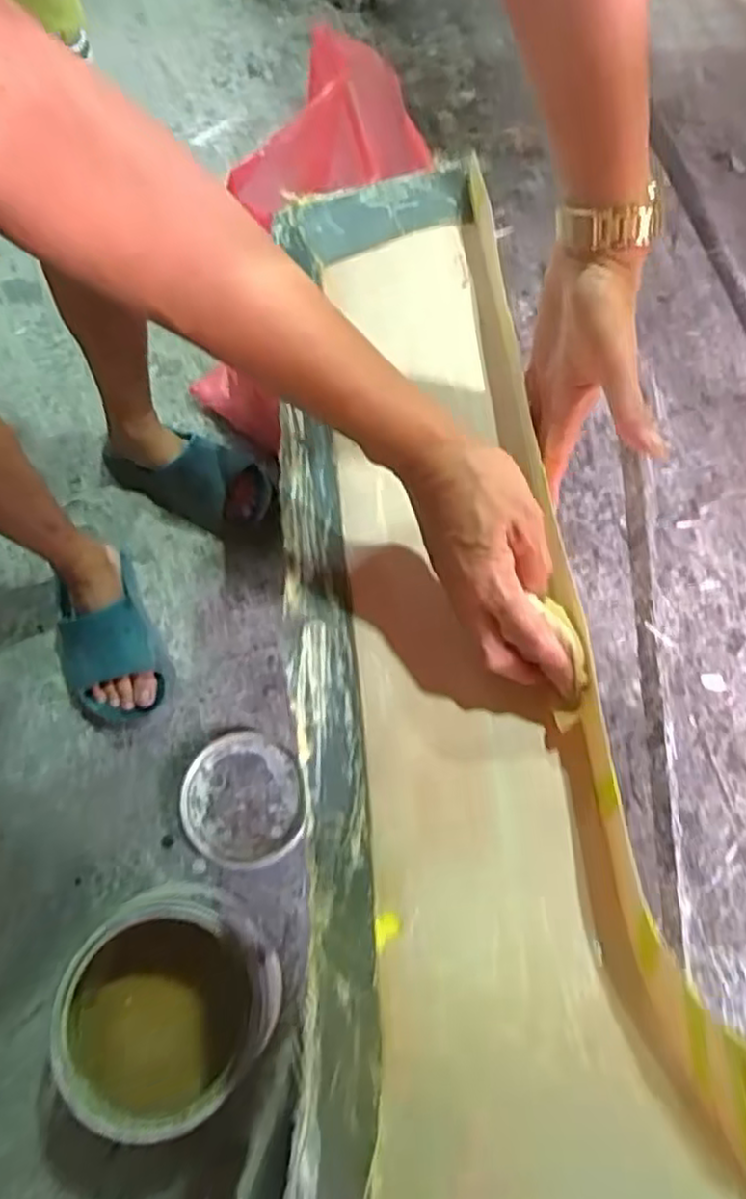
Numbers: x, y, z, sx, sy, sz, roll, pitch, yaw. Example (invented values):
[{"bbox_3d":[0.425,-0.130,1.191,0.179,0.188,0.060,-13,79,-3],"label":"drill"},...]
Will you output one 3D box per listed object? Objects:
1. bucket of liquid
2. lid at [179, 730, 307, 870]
[{"bbox_3d":[-0.179,0.364,0.629,0.145,0.193,0.157,1,64,-2],"label":"bucket of liquid"},{"bbox_3d":[-0.150,0.230,0.813,0.136,0.019,0.147,1,64,-2],"label":"lid"}]

